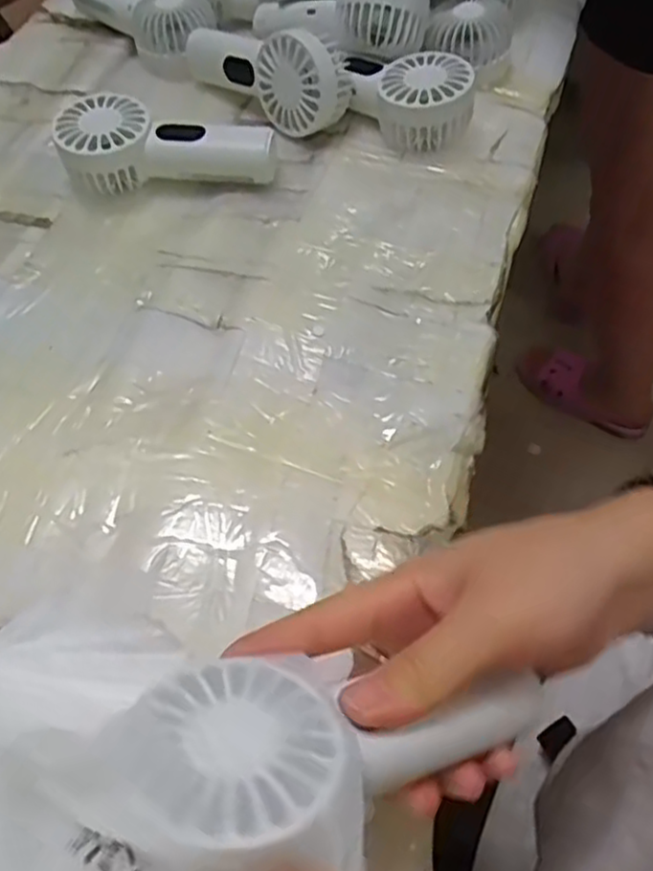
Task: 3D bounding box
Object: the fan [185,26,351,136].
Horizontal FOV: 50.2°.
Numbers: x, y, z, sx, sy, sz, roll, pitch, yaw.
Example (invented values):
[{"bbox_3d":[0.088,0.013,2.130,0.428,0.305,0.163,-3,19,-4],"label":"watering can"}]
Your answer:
[{"bbox_3d":[-0.044,-0.254,0.477,0.145,0.058,0.039,35,67,21],"label":"fan"}]

